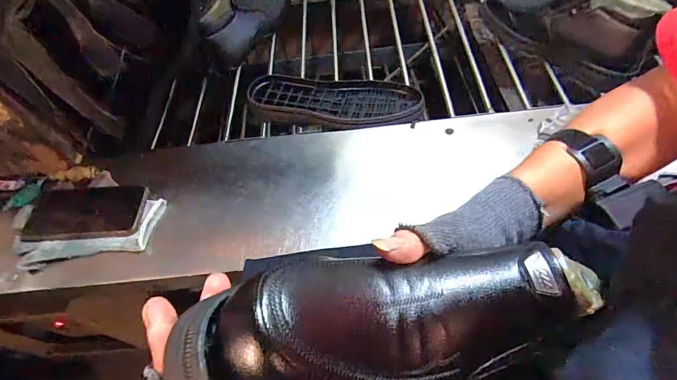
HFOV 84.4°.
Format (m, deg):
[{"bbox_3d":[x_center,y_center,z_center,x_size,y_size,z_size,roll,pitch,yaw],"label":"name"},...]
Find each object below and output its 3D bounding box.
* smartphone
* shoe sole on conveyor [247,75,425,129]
[{"bbox_3d":[-0.362,0.031,0.538,0.164,0.010,0.086,-5,59,2],"label":"smartphone"},{"bbox_3d":[-0.011,-0.150,0.651,0.297,0.029,0.117,3,59,7],"label":"shoe sole on conveyor"}]

